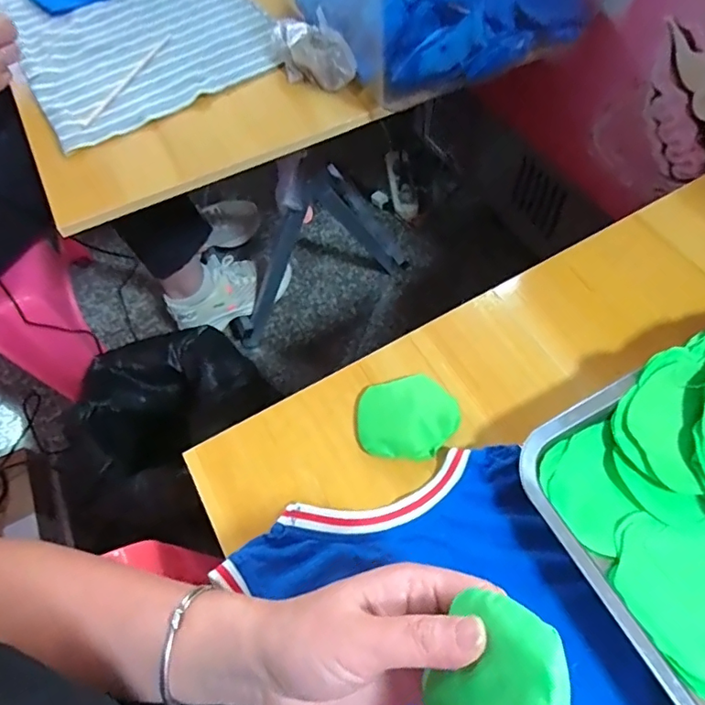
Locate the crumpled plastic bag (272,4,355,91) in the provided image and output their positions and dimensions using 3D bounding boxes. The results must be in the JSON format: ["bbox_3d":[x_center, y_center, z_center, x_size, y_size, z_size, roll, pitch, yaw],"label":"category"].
[{"bbox_3d":[-0.044,-0.321,0.558,0.063,0.037,0.116,-24,62,-9],"label":"crumpled plastic bag"}]

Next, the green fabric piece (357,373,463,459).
[{"bbox_3d":[0.041,0.048,0.396,0.073,0.017,0.061,-2,61,3],"label":"green fabric piece"}]

